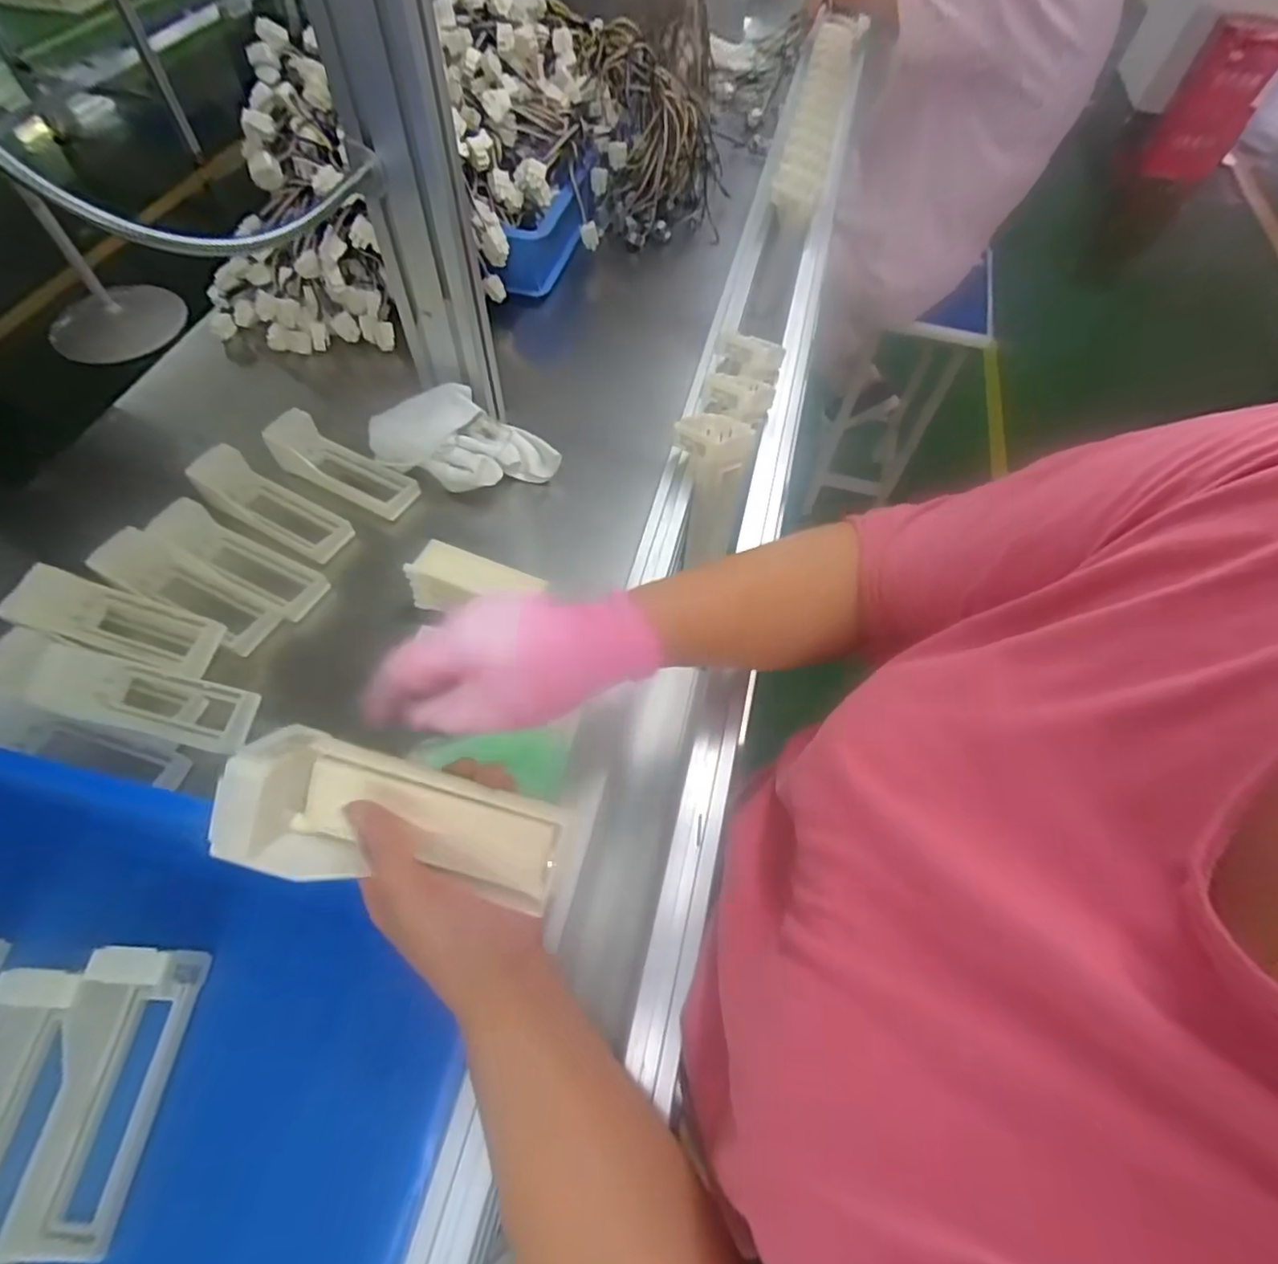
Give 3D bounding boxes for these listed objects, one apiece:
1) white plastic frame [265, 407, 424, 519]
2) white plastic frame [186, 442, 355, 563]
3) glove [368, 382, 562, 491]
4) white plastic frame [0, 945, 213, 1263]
[{"bbox_3d":[-0.321,-0.175,0.666,0.159,0.065,0.062,27,62,13],"label":"white plastic frame"},{"bbox_3d":[-0.380,-0.131,0.629,0.158,0.056,0.063,27,62,13],"label":"white plastic frame"},{"bbox_3d":[-0.190,-0.204,0.673,0.193,0.066,0.105,21,60,10],"label":"glove"},{"bbox_3d":[-0.331,0.280,0.371,0.059,0.047,0.157,4,59,0],"label":"white plastic frame"}]

